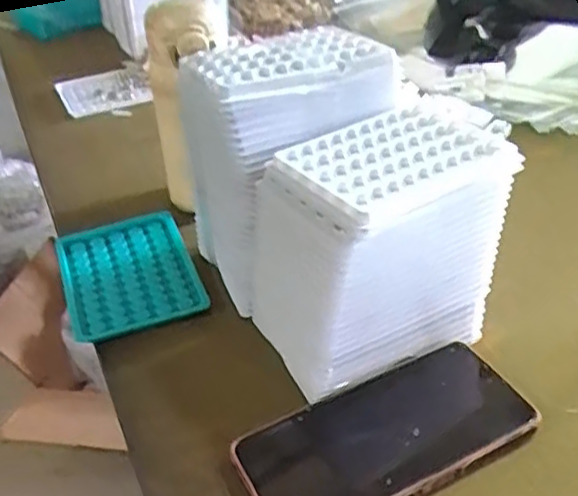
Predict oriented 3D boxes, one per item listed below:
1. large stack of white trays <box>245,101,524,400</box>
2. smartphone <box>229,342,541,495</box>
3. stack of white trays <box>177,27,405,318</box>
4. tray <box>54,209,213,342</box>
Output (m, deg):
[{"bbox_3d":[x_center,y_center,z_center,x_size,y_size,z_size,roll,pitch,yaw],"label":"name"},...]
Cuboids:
[{"bbox_3d":[0.056,-0.001,0.439,0.150,0.123,0.097,-20,40,-21],"label":"large stack of white trays"},{"bbox_3d":[0.054,0.105,0.390,0.163,0.014,0.076,-19,40,-20],"label":"smartphone"},{"bbox_3d":[0.001,-0.061,0.492,0.132,0.159,0.105,-20,40,-20],"label":"stack of white trays"},{"bbox_3d":[-0.121,0.018,0.522,0.095,0.012,0.125,-16,39,-16],"label":"tray"}]

